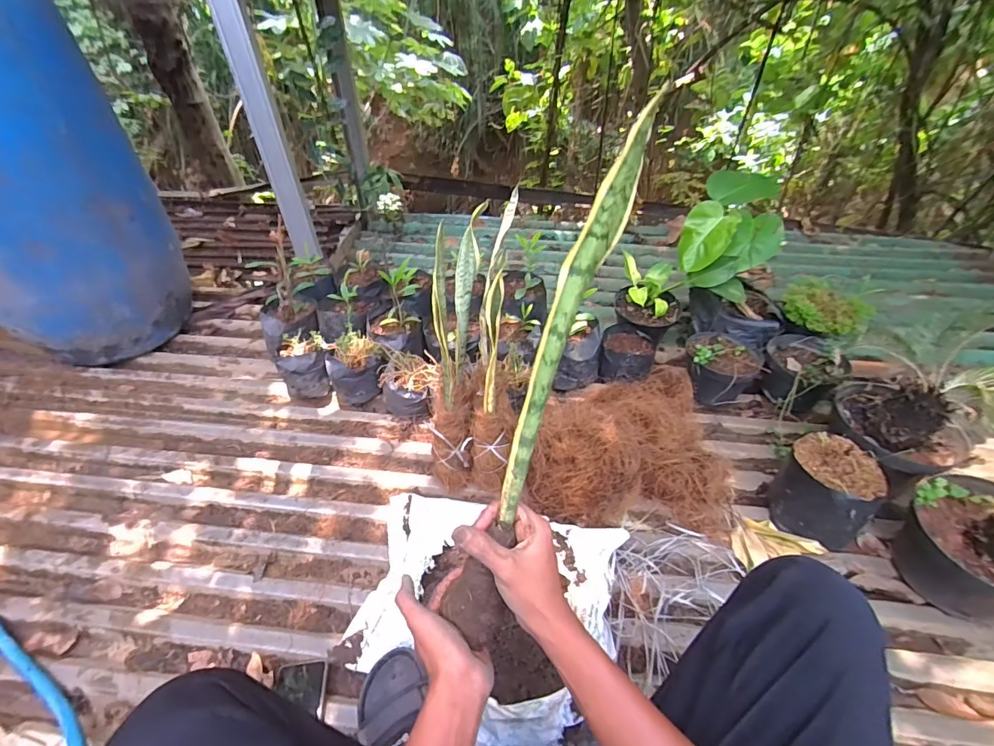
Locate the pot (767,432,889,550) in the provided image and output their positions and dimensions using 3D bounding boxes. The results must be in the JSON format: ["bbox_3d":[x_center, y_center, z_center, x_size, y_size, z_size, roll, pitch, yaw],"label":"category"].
[{"bbox_3d":[0.620,0.227,0.872,0.148,0.159,0.158,1,47,-1],"label":"pot"}]

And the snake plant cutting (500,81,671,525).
[{"bbox_3d":[0.058,-0.034,0.394,0.029,0.372,0.034,22,16,16],"label":"snake plant cutting"}]

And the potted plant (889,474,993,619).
[{"bbox_3d":[0.816,0.298,0.778,0.204,0.163,0.219,-9,48,-11],"label":"potted plant"}]

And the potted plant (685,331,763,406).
[{"bbox_3d":[0.550,-0.012,1.132,0.169,0.129,0.198,19,49,15],"label":"potted plant"}]

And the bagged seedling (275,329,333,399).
[{"bbox_3d":[-0.483,-0.005,1.160,0.120,0.162,0.101,-13,49,-14],"label":"bagged seedling"}]

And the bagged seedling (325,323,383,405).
[{"bbox_3d":[-0.360,-0.015,1.163,0.129,0.132,0.155,-13,49,-14],"label":"bagged seedling"}]

